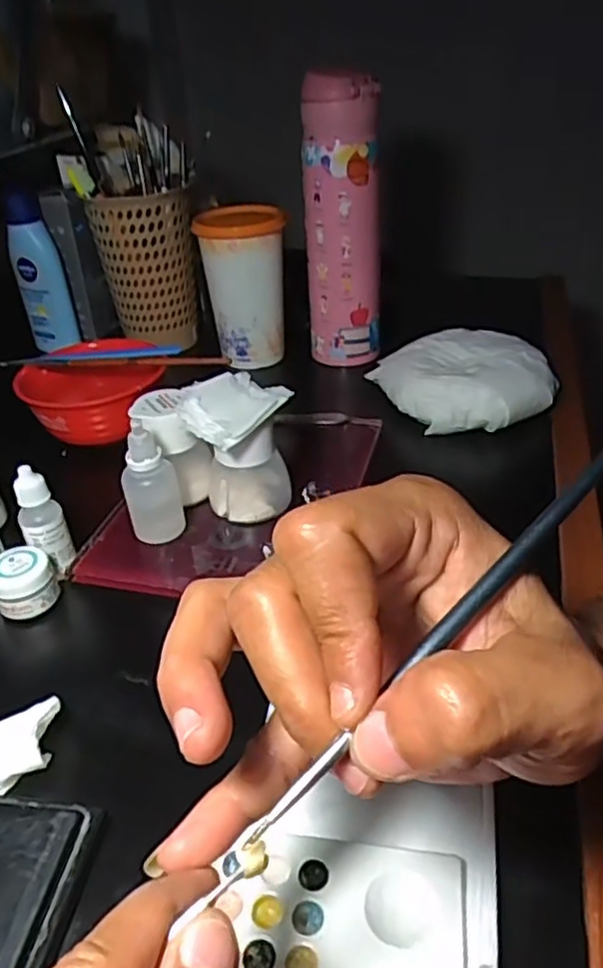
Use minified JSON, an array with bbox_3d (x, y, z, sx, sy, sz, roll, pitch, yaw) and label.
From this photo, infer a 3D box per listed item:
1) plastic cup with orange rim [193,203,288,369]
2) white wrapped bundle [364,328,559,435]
[{"bbox_3d":[-0.048,-0.173,0.601,0.071,0.122,0.067,-1,34,2],"label":"plastic cup with orange rim"},{"bbox_3d":[0.126,-0.082,0.522,0.110,0.034,0.107,-13,39,-13],"label":"white wrapped bundle"}]

